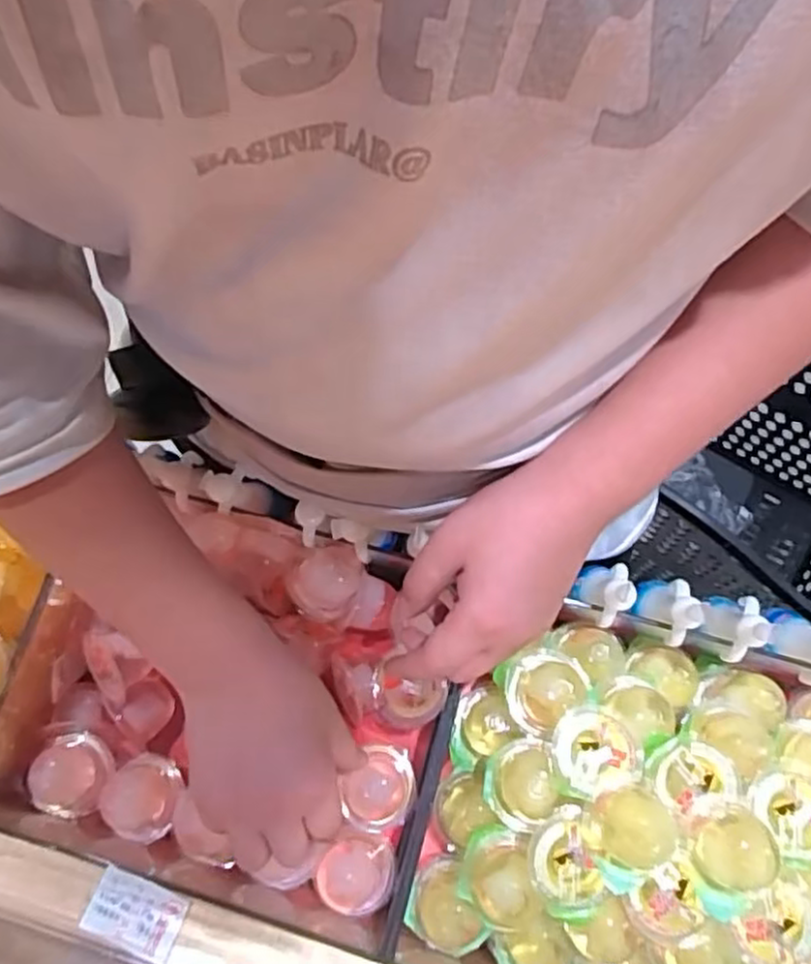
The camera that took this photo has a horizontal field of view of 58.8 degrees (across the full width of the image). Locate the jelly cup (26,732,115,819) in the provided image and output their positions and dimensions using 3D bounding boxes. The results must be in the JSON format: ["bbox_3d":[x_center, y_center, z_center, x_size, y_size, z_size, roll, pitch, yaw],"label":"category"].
[{"bbox_3d":[-0.245,0.214,0.523,0.049,0.041,0.055,-8,72,-1],"label":"jelly cup"}]

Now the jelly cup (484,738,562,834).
[{"bbox_3d":[0.074,0.192,0.453,0.043,0.042,0.050,-14,73,-3],"label":"jelly cup"}]

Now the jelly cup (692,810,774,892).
[{"bbox_3d":[0.185,0.210,0.406,0.032,0.037,0.036,-15,73,-3],"label":"jelly cup"}]

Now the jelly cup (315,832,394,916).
[{"bbox_3d":[-0.032,0.265,0.484,0.048,0.037,0.045,-1,72,2],"label":"jelly cup"}]

